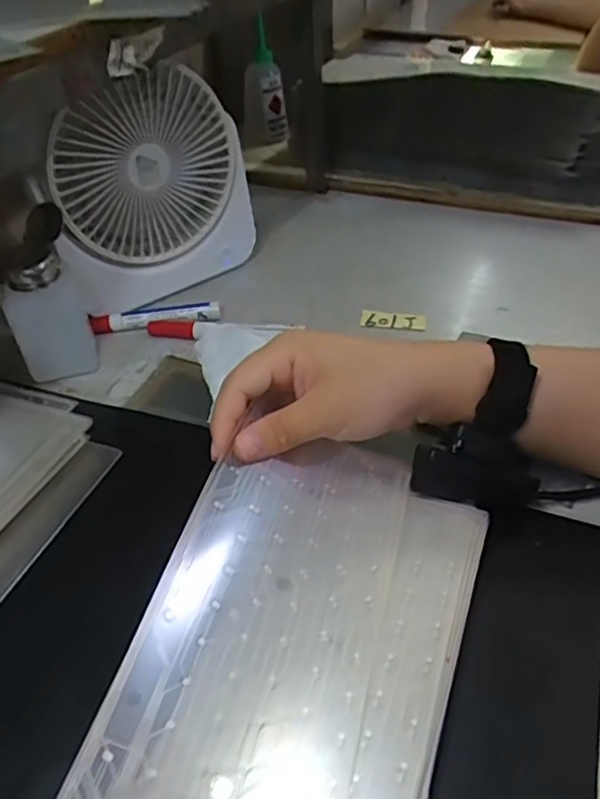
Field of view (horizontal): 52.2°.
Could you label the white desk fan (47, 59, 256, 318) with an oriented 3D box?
[{"bbox_3d":[-0.125,-0.170,0.527,0.179,0.188,0.063,-24,45,-19],"label":"white desk fan"}]

